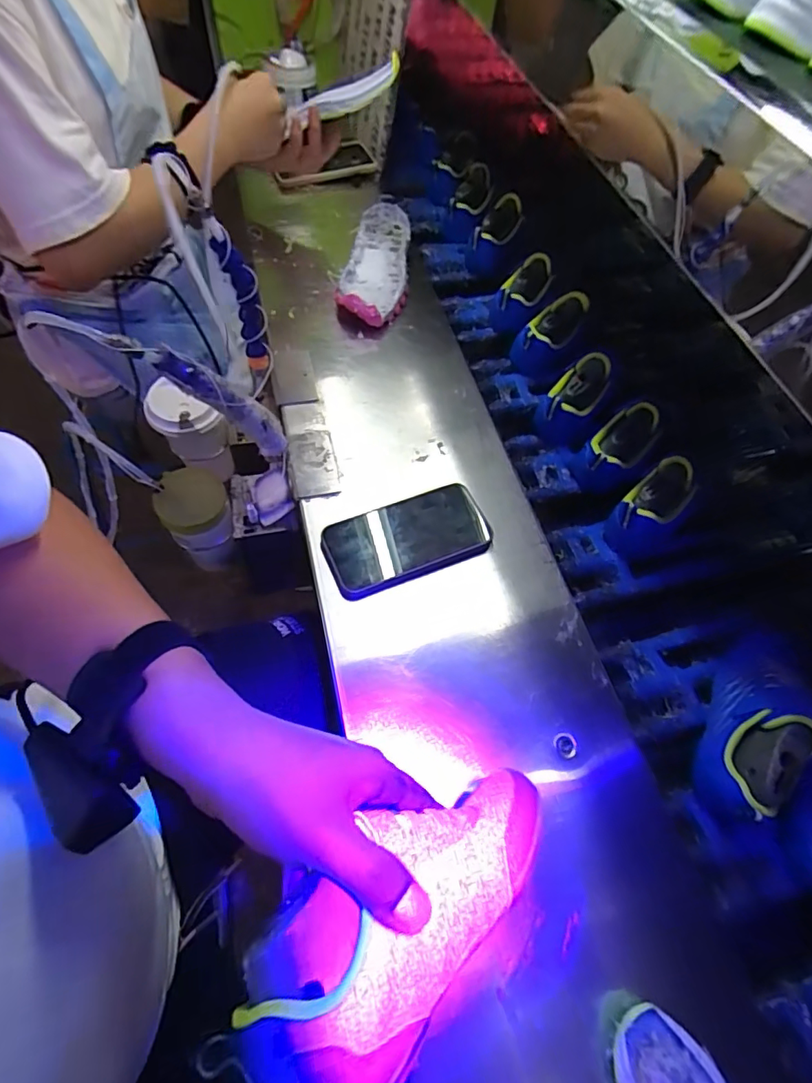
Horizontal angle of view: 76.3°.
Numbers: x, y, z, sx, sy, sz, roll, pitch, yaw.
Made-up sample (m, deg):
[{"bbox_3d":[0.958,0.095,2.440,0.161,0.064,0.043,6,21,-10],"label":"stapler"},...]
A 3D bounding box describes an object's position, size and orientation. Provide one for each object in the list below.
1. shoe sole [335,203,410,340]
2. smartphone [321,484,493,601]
[{"bbox_3d":[-0.041,-0.380,0.722,0.085,0.053,0.247,5,56,3],"label":"shoe sole"},{"bbox_3d":[0.003,-0.005,0.512,0.163,0.012,0.078,-21,58,-14],"label":"smartphone"}]

